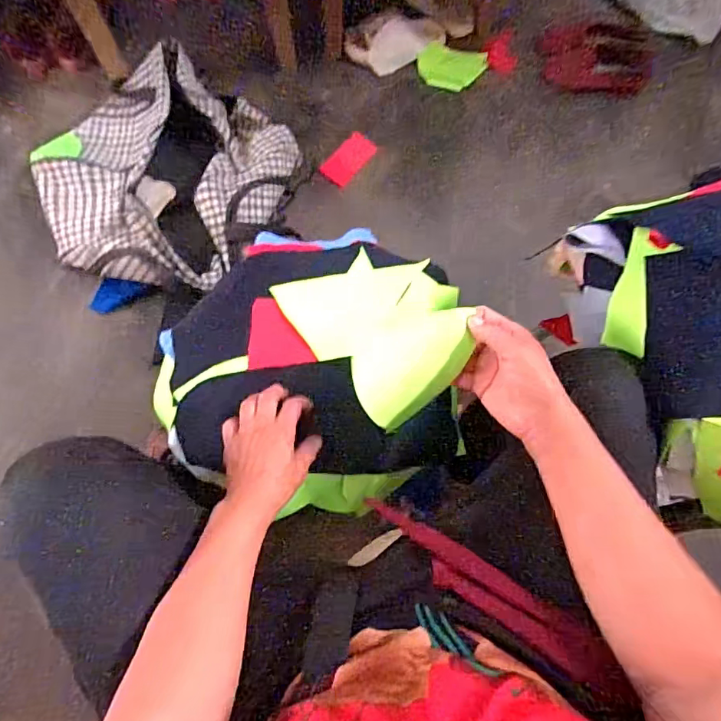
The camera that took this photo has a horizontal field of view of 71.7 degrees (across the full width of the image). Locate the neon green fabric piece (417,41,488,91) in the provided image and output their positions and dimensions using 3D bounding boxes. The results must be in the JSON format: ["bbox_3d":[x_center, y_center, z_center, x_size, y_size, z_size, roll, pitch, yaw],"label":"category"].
[{"bbox_3d":[0.218,-0.699,1.192,0.161,0.024,0.089,7,110,-4],"label":"neon green fabric piece"}]

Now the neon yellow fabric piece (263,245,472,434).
[{"bbox_3d":[0.036,-0.063,0.544,0.184,0.151,0.215,-37,77,-11],"label":"neon yellow fabric piece"}]

